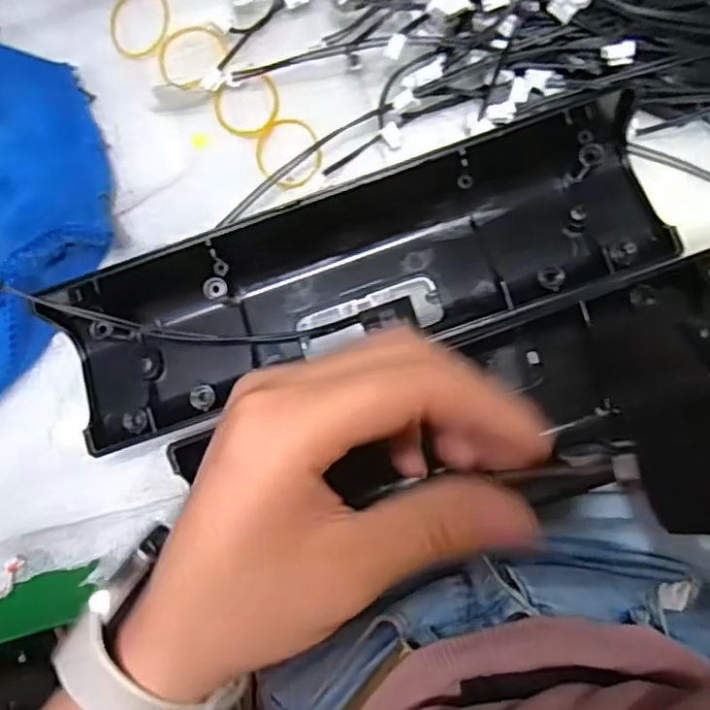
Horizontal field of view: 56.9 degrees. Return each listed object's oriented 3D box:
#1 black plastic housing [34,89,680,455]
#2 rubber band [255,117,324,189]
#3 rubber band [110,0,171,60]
[{"bbox_3d":[-0.001,-0.037,0.270,0.244,0.021,0.080,-19,86,3],"label":"black plastic housing"},{"bbox_3d":[-0.029,-0.088,0.286,0.029,0.004,0.030,0,87,4],"label":"rubber band"},{"bbox_3d":[-0.095,-0.149,0.290,0.026,0.004,0.036,2,87,5],"label":"rubber band"}]

